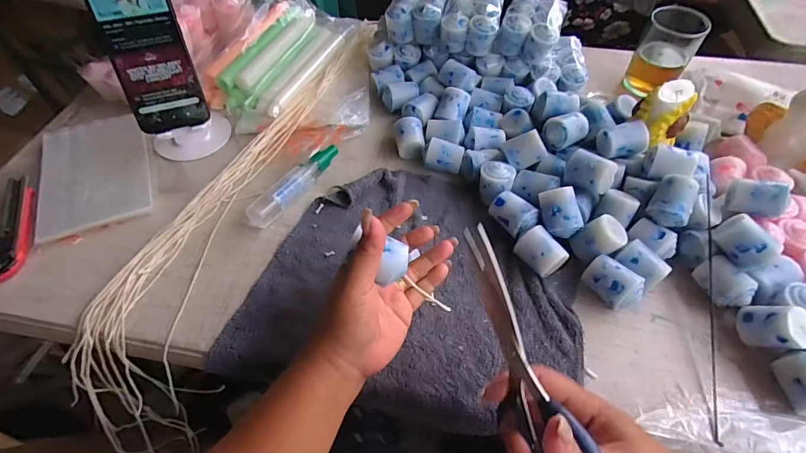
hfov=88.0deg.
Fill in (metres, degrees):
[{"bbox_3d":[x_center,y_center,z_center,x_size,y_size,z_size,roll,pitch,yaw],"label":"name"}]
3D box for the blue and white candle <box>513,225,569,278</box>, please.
[{"bbox_3d":[0.136,0.027,0.416,0.032,0.031,0.044,-30,58,-21],"label":"blue and white candle"}]

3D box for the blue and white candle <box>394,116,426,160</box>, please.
[{"bbox_3d":[0.008,-0.109,0.520,0.035,0.035,0.043,-4,53,-2],"label":"blue and white candle"}]

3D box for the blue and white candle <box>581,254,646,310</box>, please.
[{"bbox_3d":[0.198,0.054,0.398,0.032,0.041,0.050,-22,56,-16],"label":"blue and white candle"}]

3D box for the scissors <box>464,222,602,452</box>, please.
[{"bbox_3d":[0.077,0.087,0.263,0.013,0.056,0.175,-15,73,-27],"label":"scissors"}]

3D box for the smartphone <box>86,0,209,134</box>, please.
[{"bbox_3d":[-0.271,-0.185,0.444,0.072,0.163,0.006,-16,27,-15],"label":"smartphone"}]

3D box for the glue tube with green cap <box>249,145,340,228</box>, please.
[{"bbox_3d":[-0.123,-0.051,0.482,0.030,0.026,0.134,29,58,20],"label":"glue tube with green cap"}]

